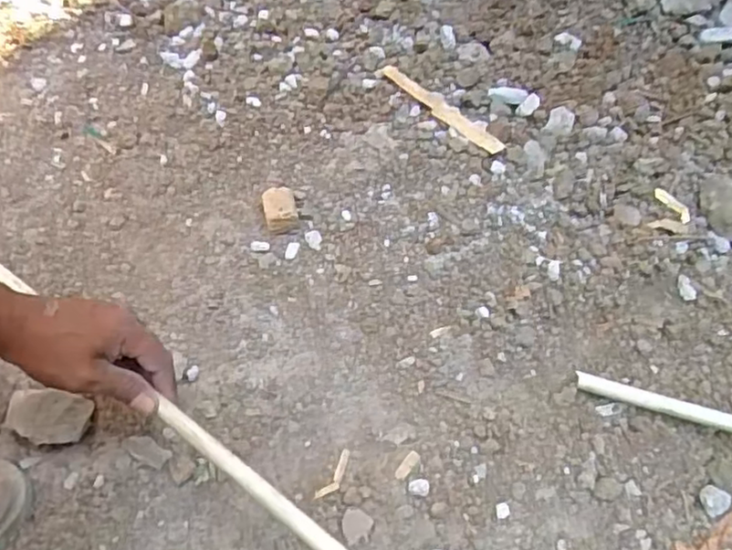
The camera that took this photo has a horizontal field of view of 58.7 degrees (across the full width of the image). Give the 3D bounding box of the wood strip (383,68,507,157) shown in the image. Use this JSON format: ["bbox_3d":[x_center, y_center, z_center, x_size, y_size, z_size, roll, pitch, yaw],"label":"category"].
[{"bbox_3d":[0.093,-0.213,0.823,0.031,0.006,0.197,-36,61,-20],"label":"wood strip"}]

